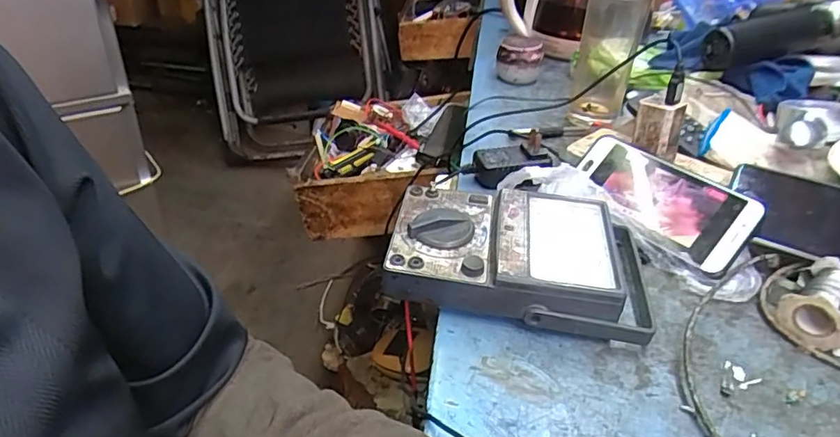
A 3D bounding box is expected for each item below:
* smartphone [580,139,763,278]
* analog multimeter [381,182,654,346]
[{"bbox_3d":[0.204,-0.020,0.477,0.069,0.010,0.150,-47,53,-5],"label":"smartphone"},{"bbox_3d":[0.078,0.028,0.427,0.192,0.049,0.117,7,35,6],"label":"analog multimeter"}]

